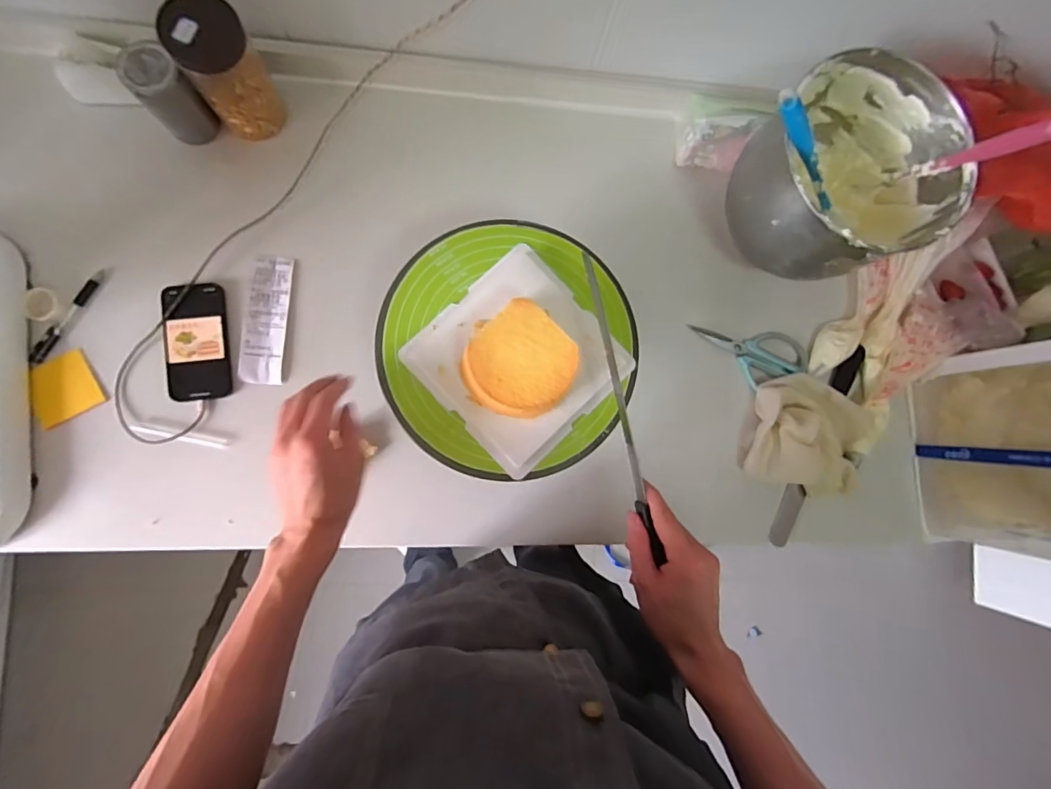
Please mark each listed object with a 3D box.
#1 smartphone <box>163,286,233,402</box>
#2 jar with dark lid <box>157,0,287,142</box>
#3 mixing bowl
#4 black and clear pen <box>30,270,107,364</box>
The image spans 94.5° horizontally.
[{"bbox_3d":[-0.420,-0.067,0.621,0.075,0.011,0.147,-7,86,-8],"label":"smartphone"},{"bbox_3d":[-0.357,-0.388,0.585,0.082,0.133,0.084,1,85,-7],"label":"jar with dark lid"},{"bbox_3d":[0.379,-0.263,0.605,0.219,0.192,0.216,1,85,-7],"label":"mixing bowl"},{"bbox_3d":[-0.573,-0.099,0.608,0.016,0.010,0.135,29,82,-4],"label":"black and clear pen"}]

